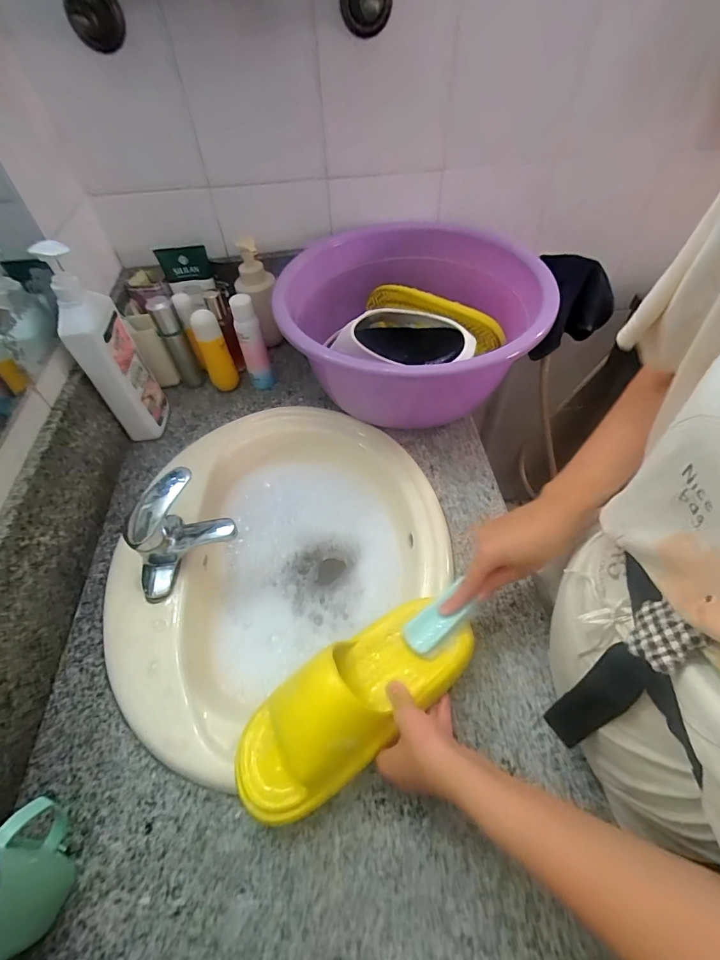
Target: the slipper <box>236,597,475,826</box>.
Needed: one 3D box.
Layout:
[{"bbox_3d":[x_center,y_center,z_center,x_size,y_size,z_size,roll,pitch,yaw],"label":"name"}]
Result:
[{"bbox_3d":[-0.002,0.209,0.419,0.253,0.077,0.101,-27,55,-26],"label":"slipper"}]

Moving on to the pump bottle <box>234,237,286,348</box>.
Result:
[{"bbox_3d":[-0.194,-0.344,0.797,0.074,0.193,0.059,3,52,4],"label":"pump bottle"}]

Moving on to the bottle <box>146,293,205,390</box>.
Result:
[{"bbox_3d":[-0.318,-0.234,0.739,0.042,0.168,0.034,-23,55,-15],"label":"bottle"}]

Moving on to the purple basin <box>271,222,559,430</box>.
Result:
[{"bbox_3d":[0.091,-0.262,0.726,0.396,0.188,0.395,-1,52,1],"label":"purple basin"}]

